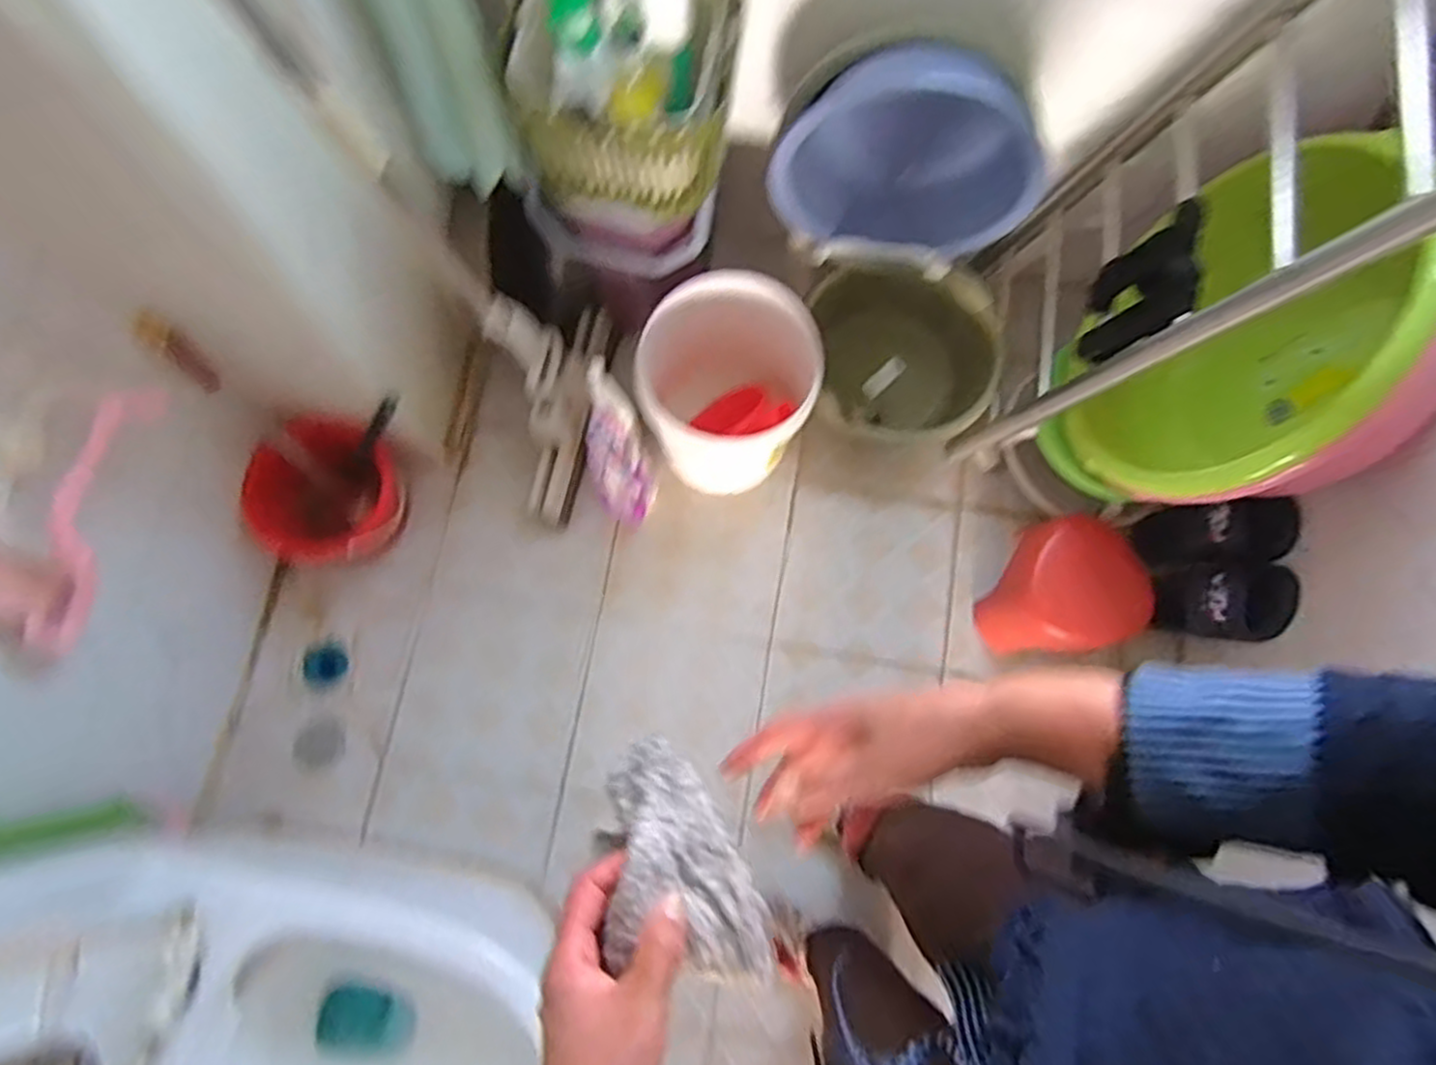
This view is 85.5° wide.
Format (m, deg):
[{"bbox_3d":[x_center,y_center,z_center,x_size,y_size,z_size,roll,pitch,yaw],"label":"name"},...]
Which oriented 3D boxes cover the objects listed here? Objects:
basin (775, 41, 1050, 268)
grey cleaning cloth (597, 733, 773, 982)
[{"bbox_3d":[0.254,-0.503,1.056,0.338,0.278,0.092,7,76,0],"label":"basin"},{"bbox_3d":[-0.025,0.176,0.429,0.071,0.040,0.136,6,37,-22],"label":"grey cleaning cloth"}]

